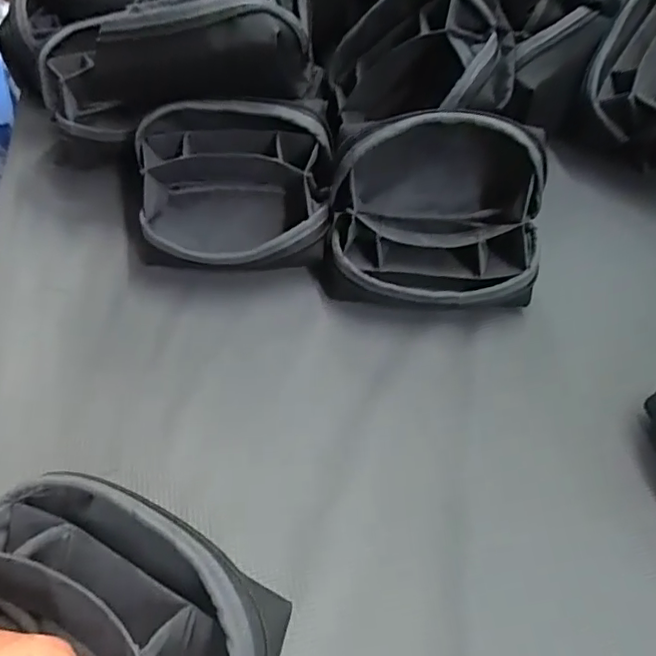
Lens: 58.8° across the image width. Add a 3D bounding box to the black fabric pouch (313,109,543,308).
[{"bbox_3d":[0.083,-0.090,0.464,0.172,0.133,0.123,9,51,9],"label":"black fabric pouch"}]

